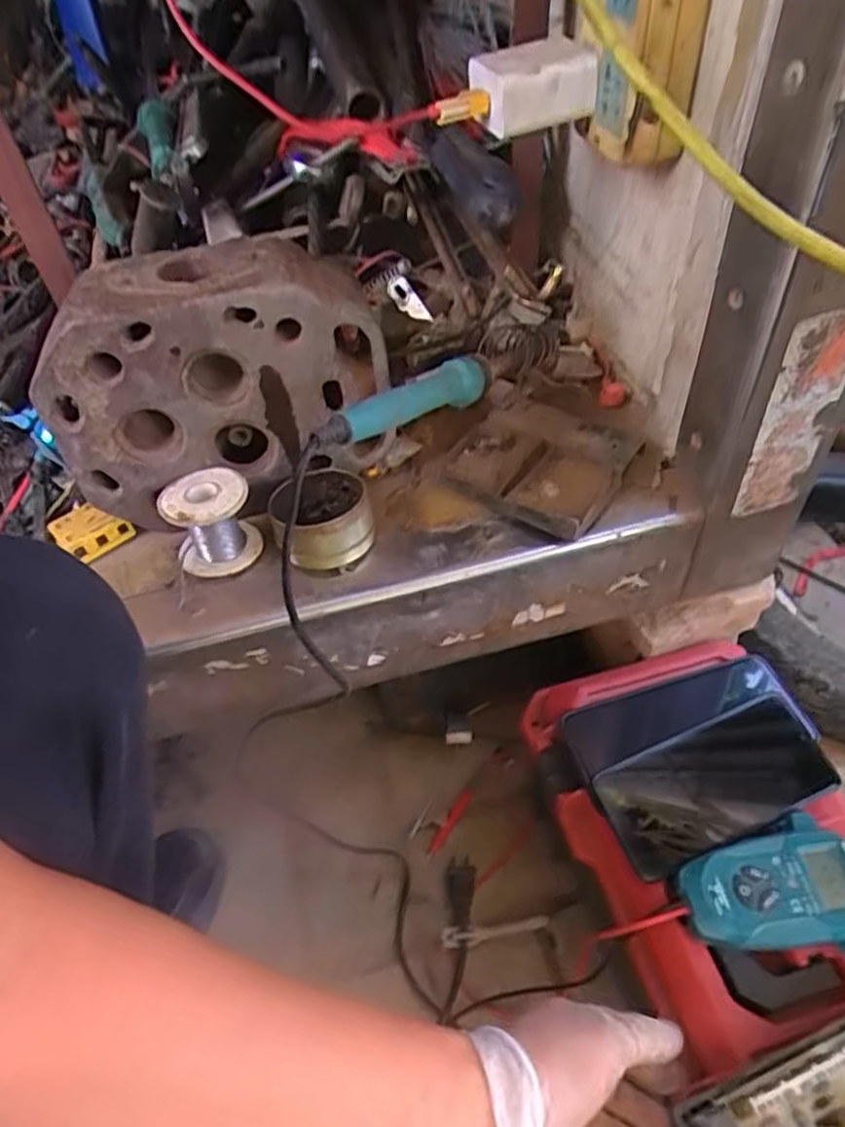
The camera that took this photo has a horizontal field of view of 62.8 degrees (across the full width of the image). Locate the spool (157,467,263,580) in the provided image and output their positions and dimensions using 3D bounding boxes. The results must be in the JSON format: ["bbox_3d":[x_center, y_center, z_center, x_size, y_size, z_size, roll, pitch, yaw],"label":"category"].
[{"bbox_3d":[-0.139,-0.027,0.456,0.053,0.053,0.056,-3,50,4],"label":"spool"}]

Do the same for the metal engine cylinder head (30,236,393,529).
[{"bbox_3d":[-0.127,-0.120,0.448,0.198,0.135,0.083,-8,50,-1],"label":"metal engine cylinder head"}]

